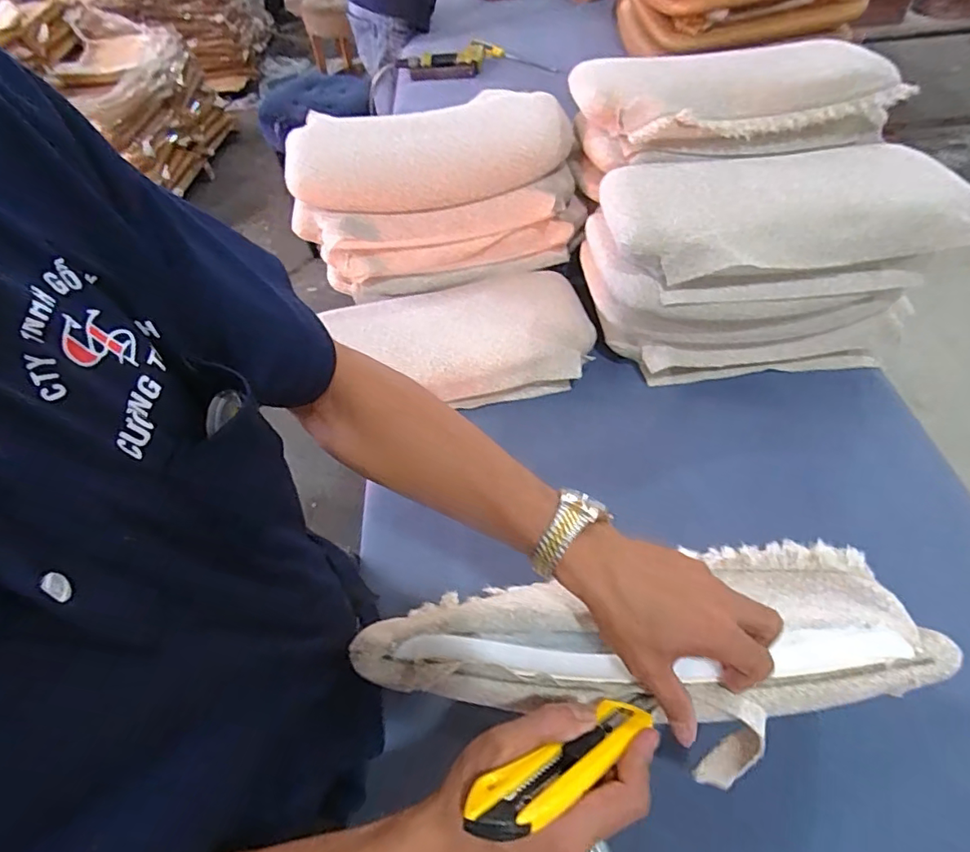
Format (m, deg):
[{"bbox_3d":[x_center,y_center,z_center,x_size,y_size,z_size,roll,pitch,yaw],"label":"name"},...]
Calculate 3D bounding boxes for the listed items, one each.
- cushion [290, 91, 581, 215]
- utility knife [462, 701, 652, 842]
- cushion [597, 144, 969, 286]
[{"bbox_3d":[-0.092,-0.453,0.860,0.455,0.069,0.284,-2,53,3],"label":"cushion"},{"bbox_3d":[0.048,0.192,0.299,0.136,0.019,0.030,-6,44,-40],"label":"utility knife"},{"bbox_3d":[0.370,-0.285,0.683,0.416,0.058,0.231,-6,53,0],"label":"cushion"}]

